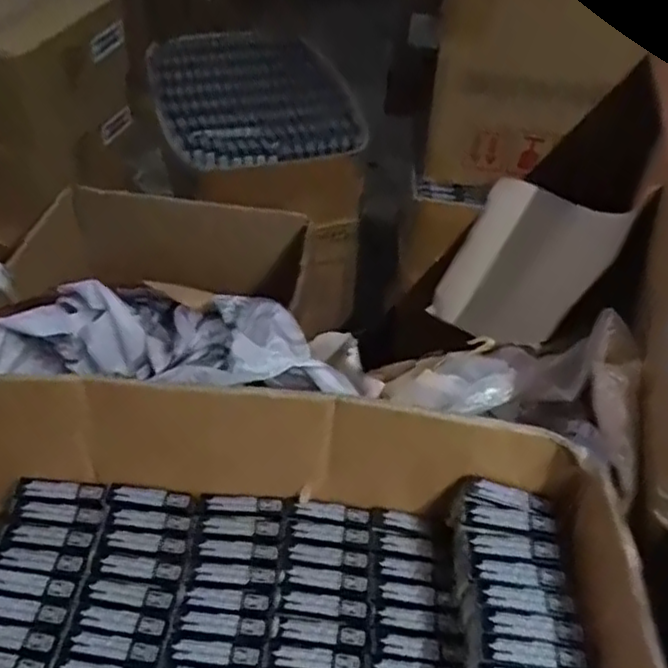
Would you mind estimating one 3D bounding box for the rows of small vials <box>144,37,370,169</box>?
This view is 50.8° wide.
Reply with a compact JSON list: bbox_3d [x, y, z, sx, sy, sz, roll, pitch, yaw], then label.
[{"bbox_3d":[-0.133,-0.418,1.290,0.329,0.079,0.263,-14,77,-23],"label":"rows of small vials"}]

